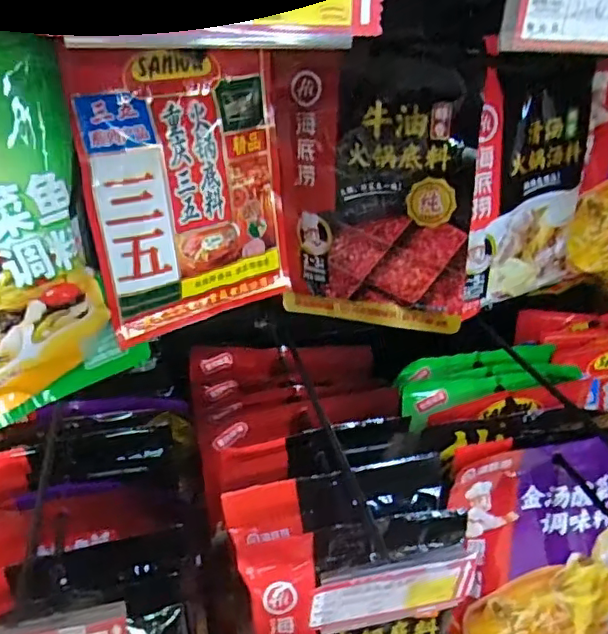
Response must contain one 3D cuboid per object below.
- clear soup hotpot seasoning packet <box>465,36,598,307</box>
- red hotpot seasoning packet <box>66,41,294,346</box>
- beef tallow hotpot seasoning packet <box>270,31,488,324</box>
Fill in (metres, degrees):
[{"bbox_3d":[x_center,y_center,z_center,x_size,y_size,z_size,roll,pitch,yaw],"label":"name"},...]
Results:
[{"bbox_3d":[0.199,-0.117,0.500,0.136,0.206,0.029,-13,33,-25],"label":"clear soup hotpot seasoning packet"},{"bbox_3d":[-0.084,-0.092,0.438,0.156,0.196,0.033,-17,35,-29],"label":"red hotpot seasoning packet"},{"bbox_3d":[0.053,-0.099,0.449,0.167,0.207,0.019,15,32,21],"label":"beef tallow hotpot seasoning packet"}]

